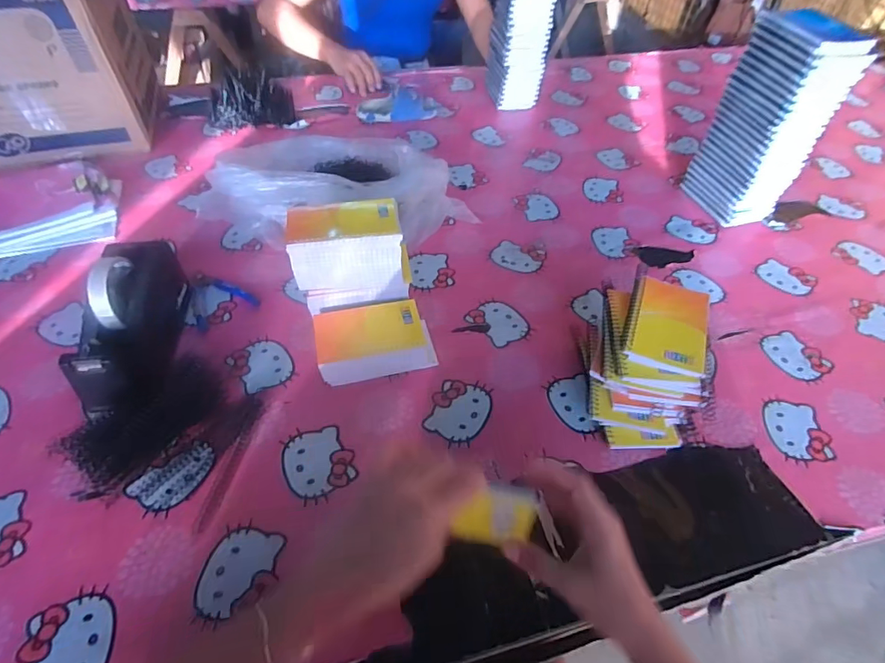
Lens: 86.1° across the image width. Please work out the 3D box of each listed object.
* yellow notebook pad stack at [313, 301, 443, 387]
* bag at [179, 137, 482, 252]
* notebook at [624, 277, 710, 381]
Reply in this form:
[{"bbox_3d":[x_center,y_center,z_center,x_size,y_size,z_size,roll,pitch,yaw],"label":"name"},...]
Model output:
[{"bbox_3d":[-0.084,0.013,0.597,0.144,0.052,0.083,-11,51,-12],"label":"yellow notebook pad stack"},{"bbox_3d":[-0.171,-0.277,0.798,0.424,0.110,0.293,4,50,1],"label":"bag"},{"bbox_3d":[0.257,-0.012,0.539,0.082,0.017,0.126,17,51,11],"label":"notebook"}]

